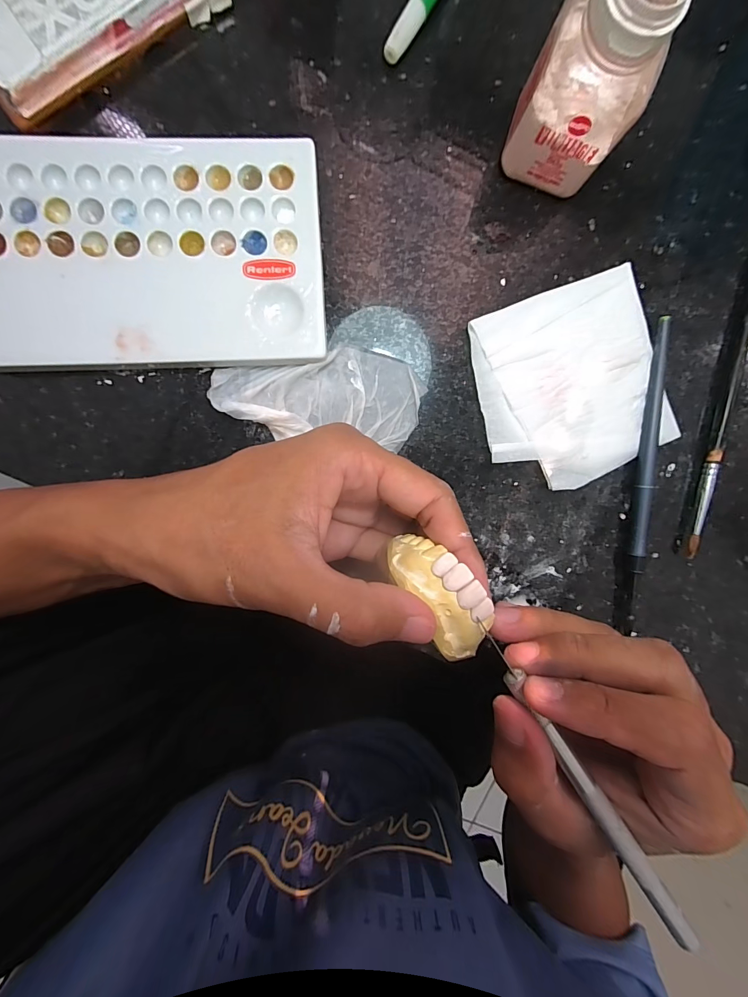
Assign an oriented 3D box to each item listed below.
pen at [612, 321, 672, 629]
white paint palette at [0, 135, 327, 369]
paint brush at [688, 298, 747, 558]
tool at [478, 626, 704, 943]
[{"bbox_3d":[0.141,-0.009,0.198,0.007,0.009,0.158,2,96,-4],"label":"pen"},{"bbox_3d":[-0.099,-0.107,0.170,0.150,0.013,0.091,-3,97,-4],"label":"white paint palette"},{"bbox_3d":[0.188,-0.061,0.196,0.008,0.008,0.184,10,96,-5],"label":"paint brush"},{"bbox_3d":[0.074,0.100,0.134,0.008,0.005,0.135,-34,90,0],"label":"tool"}]

